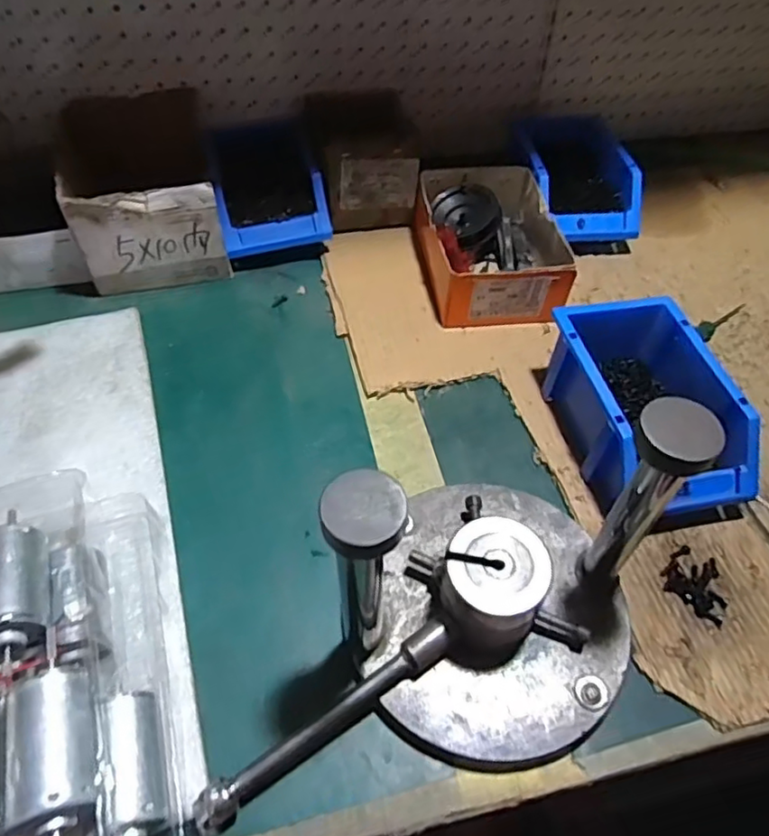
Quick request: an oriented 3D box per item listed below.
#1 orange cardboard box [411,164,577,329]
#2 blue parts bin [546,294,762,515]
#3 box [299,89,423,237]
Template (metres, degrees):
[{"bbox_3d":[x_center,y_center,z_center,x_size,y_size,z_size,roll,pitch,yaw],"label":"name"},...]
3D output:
[{"bbox_3d":[0.109,-0.179,0.651,0.127,0.073,0.188,-6,51,-8],"label":"orange cardboard box"},{"bbox_3d":[0.212,-0.009,0.512,0.112,0.079,0.184,-11,52,-12],"label":"blue parts bin"},{"bbox_3d":[-0.028,-0.300,0.720,0.113,0.109,0.144,-9,52,-11],"label":"box"}]

